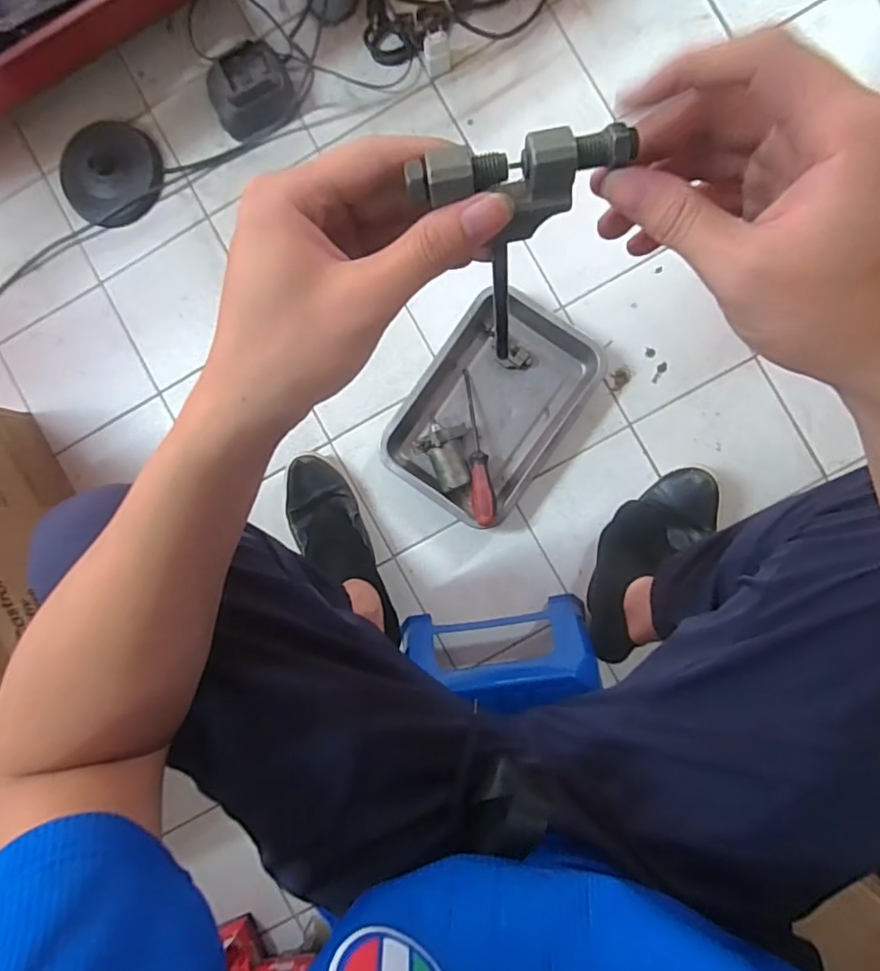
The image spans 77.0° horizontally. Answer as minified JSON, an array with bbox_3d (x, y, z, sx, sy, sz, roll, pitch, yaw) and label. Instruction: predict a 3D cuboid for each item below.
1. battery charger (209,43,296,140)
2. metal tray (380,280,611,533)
[{"bbox_3d":[-0.285,-0.594,0.834,0.123,0.068,0.097,-22,91,5],"label":"battery charger"},{"bbox_3d":[0.075,-0.111,0.801,0.216,0.044,0.311,35,94,2],"label":"metal tray"}]

